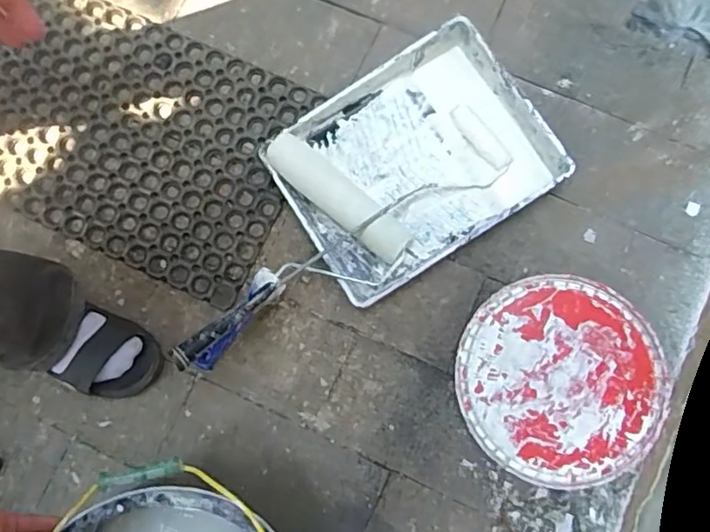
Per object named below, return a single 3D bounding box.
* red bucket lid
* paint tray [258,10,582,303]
[{"bbox_3d":[0.289,0.158,0.812,0.282,0.022,0.274,0,79,1],"label":"red bucket lid"},{"bbox_3d":[0.083,-0.146,0.841,0.358,0.074,0.278,-32,80,-5],"label":"paint tray"}]

